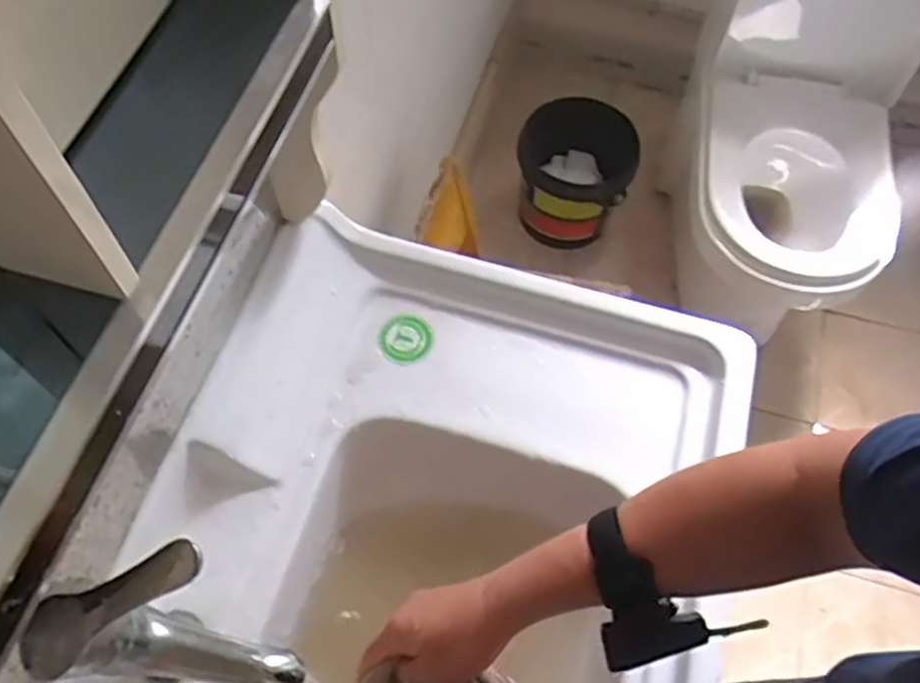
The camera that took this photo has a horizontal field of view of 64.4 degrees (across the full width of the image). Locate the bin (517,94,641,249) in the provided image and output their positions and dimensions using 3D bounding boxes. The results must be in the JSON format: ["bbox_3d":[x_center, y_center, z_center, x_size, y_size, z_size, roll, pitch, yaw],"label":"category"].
[{"bbox_3d":[0.253,-0.389,1.696,0.262,0.269,0.243,1,63,-2],"label":"bin"}]

